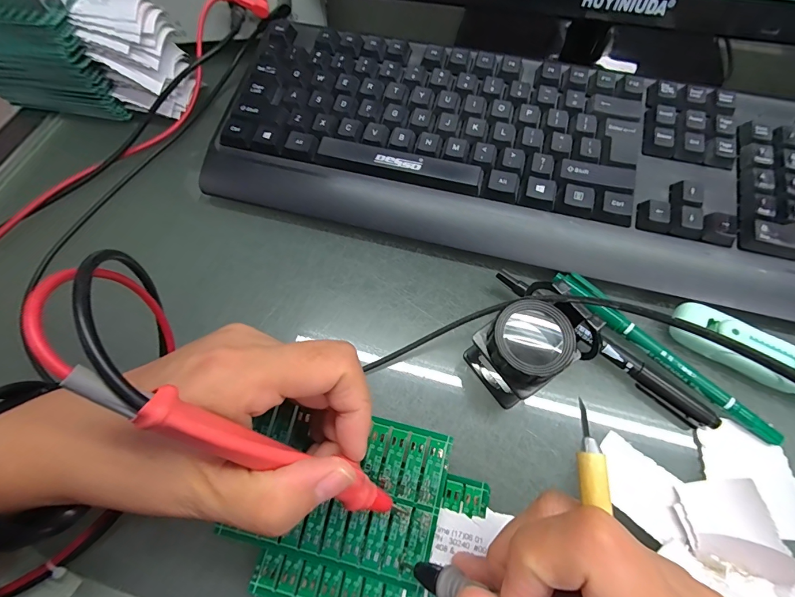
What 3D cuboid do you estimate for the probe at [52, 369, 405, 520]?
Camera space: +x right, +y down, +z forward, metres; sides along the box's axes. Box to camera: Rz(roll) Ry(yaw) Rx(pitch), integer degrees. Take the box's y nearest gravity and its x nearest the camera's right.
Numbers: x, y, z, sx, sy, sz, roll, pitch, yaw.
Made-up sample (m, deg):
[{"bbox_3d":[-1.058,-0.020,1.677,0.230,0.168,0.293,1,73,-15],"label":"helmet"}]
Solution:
[{"bbox_3d":[-0.038,0.059,0.135,0.011,0.144,0.013,2,57,48],"label":"probe"}]

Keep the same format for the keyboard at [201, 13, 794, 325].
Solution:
[{"bbox_3d":[0.088,-0.101,0.262,0.425,0.045,0.156,14,67,7],"label":"keyboard"}]

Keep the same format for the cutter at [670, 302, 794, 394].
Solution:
[{"bbox_3d":[0.206,0.030,0.209,0.088,0.010,0.024,29,69,13],"label":"cutter"}]

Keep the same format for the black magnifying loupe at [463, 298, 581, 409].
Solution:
[{"bbox_3d":[0.064,0.029,0.195,0.037,0.058,0.039,-30,69,-12],"label":"black magnifying loupe"}]

